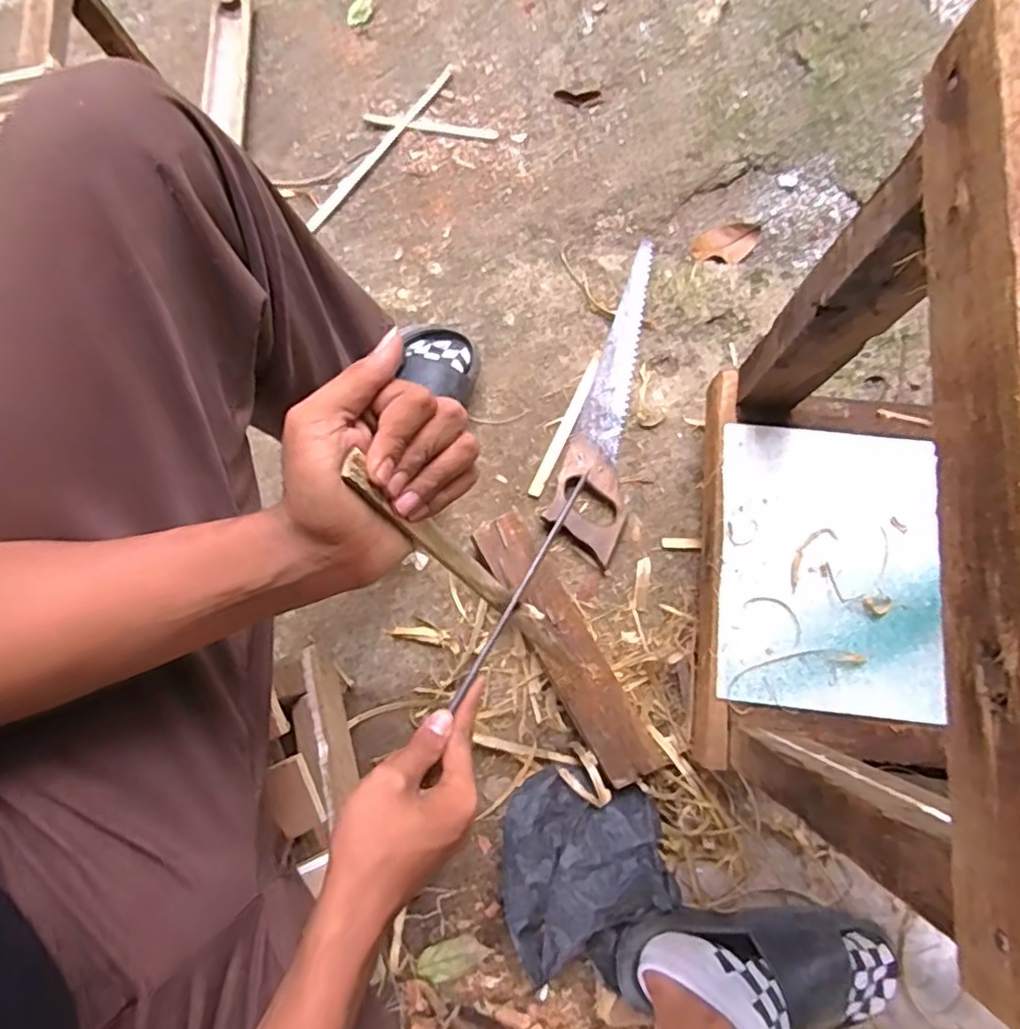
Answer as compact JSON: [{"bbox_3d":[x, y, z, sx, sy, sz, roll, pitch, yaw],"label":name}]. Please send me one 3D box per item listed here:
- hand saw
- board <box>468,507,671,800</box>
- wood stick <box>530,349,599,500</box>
[{"bbox_3d":[0.131,-0.154,0.814,0.084,0.029,0.418,13,80,7],"label":"hand saw"},{"bbox_3d":[0.061,0.145,0.716,0.064,0.020,0.316,-30,78,-2],"label":"board"},{"bbox_3d":[0.071,-0.116,0.819,0.017,0.015,0.202,24,82,8],"label":"wood stick"}]

